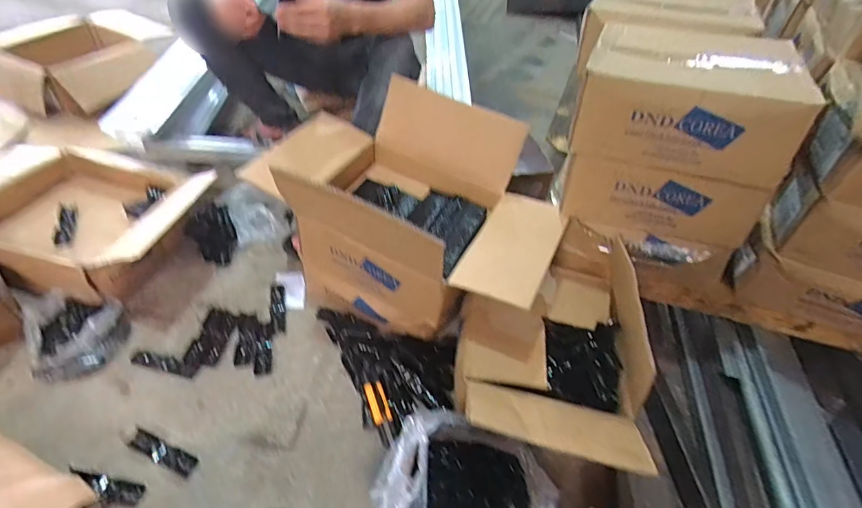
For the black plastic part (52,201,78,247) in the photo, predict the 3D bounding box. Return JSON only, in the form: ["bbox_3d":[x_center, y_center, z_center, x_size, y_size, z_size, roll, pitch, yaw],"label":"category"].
[{"bbox_3d":[-0.789,-0.064,0.991,0.038,0.005,0.136,-12,48,-18],"label":"black plastic part"}]

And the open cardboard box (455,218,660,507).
[{"bbox_3d":[0.200,0.155,0.803,0.273,0.259,0.433,10,45,4],"label":"open cardboard box"}]

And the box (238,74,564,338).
[{"bbox_3d":[-0.061,-0.062,0.905,0.574,0.362,0.355,22,47,15],"label":"box"}]

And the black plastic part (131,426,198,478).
[{"bbox_3d":[-0.448,0.331,0.765,0.125,0.005,0.031,20,47,13],"label":"black plastic part"}]

